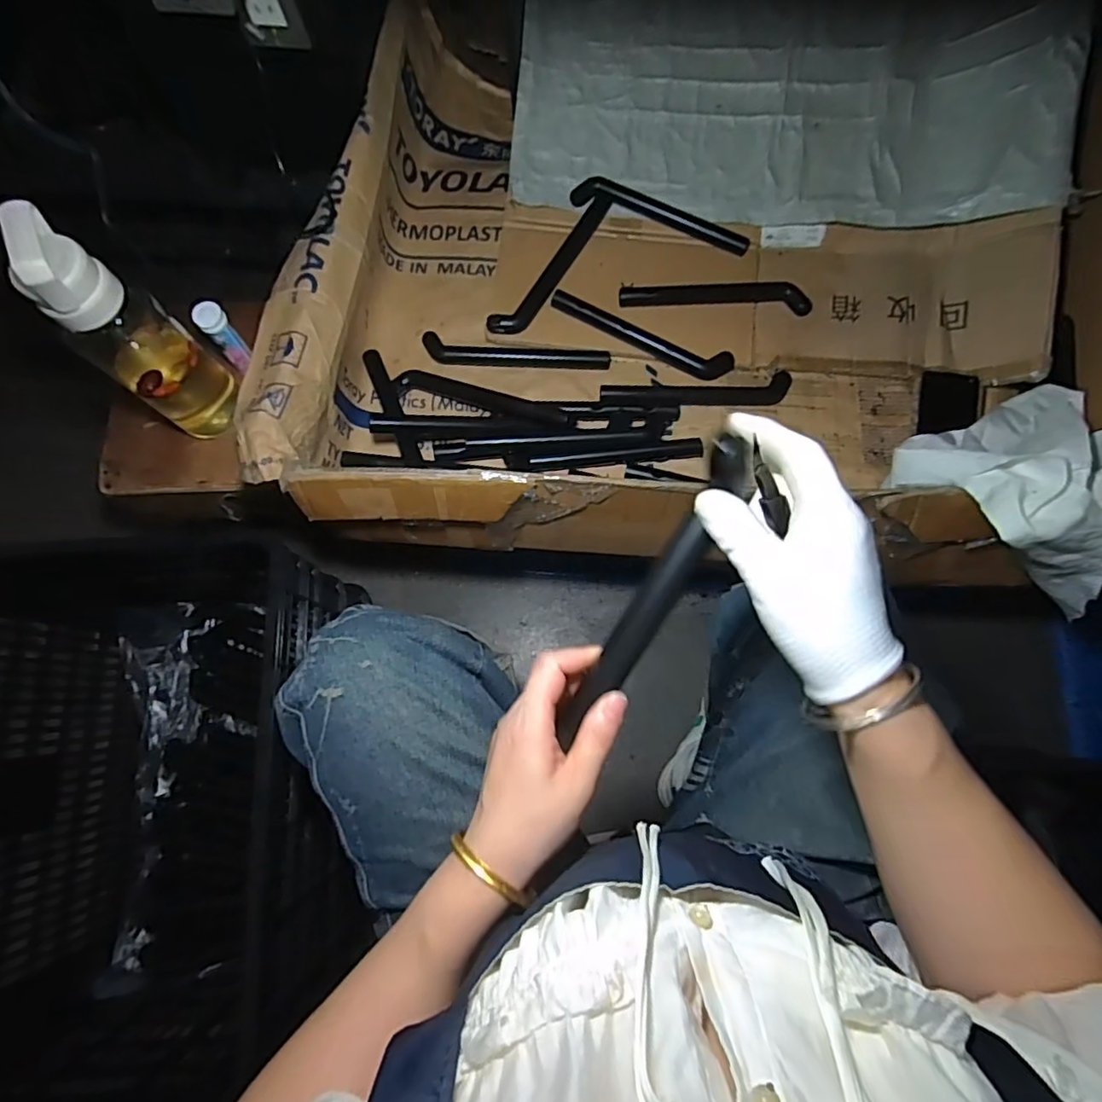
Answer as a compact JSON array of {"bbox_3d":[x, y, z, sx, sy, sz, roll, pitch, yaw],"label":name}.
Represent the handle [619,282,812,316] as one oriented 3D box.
[{"bbox_3d":[0.218,-0.340,0.772,0.248,0.021,0.037,4,76,1],"label":"handle"}]

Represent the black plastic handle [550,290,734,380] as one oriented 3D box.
[{"bbox_3d":[0.116,-0.279,0.755,0.248,0.018,0.040,21,77,6],"label":"black plastic handle"}]

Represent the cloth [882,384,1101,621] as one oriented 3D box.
[{"bbox_3d":[0.527,-0.061,0.607,0.251,0.173,0.226,-23,77,-5],"label":"cloth"}]

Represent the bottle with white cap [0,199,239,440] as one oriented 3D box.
[{"bbox_3d":[-0.435,-0.219,0.610,0.076,0.288,0.090,35,79,9],"label":"bottle with white cap"}]

